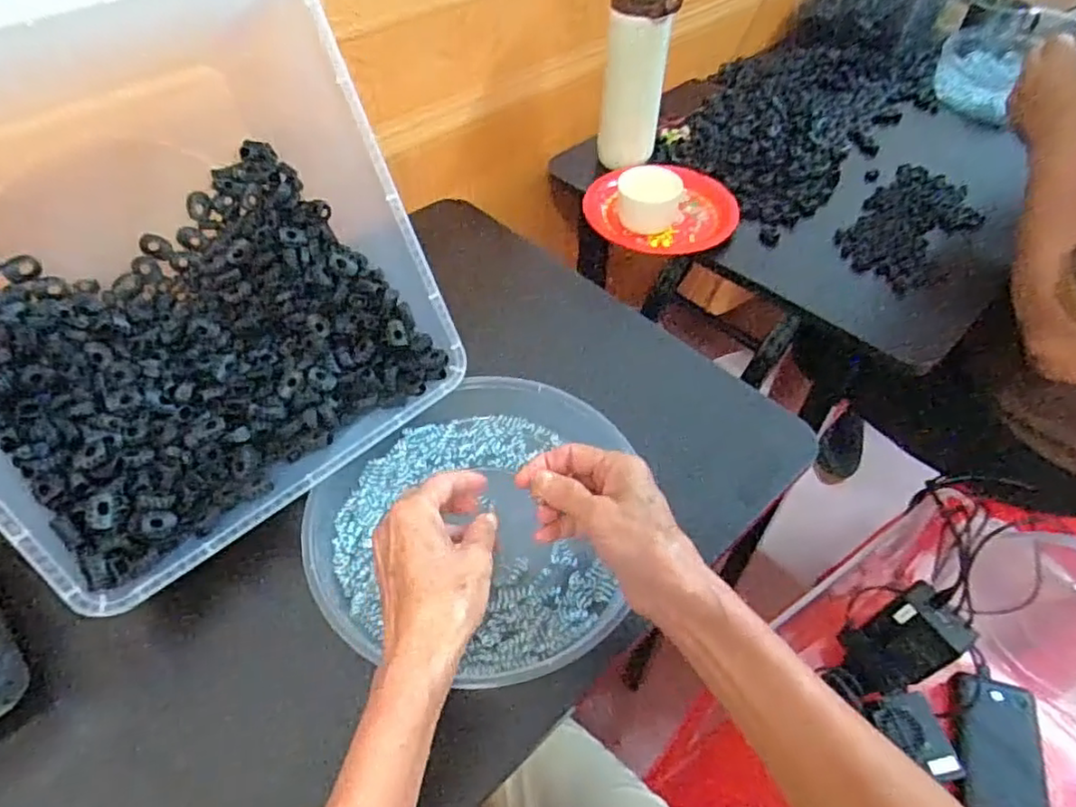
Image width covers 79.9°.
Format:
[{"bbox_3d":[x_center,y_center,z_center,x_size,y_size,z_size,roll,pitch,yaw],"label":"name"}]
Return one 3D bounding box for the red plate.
[{"bbox_3d":[0.148,-0.227,0.746,0.154,0.033,0.159,0,50,0],"label":"red plate"}]

